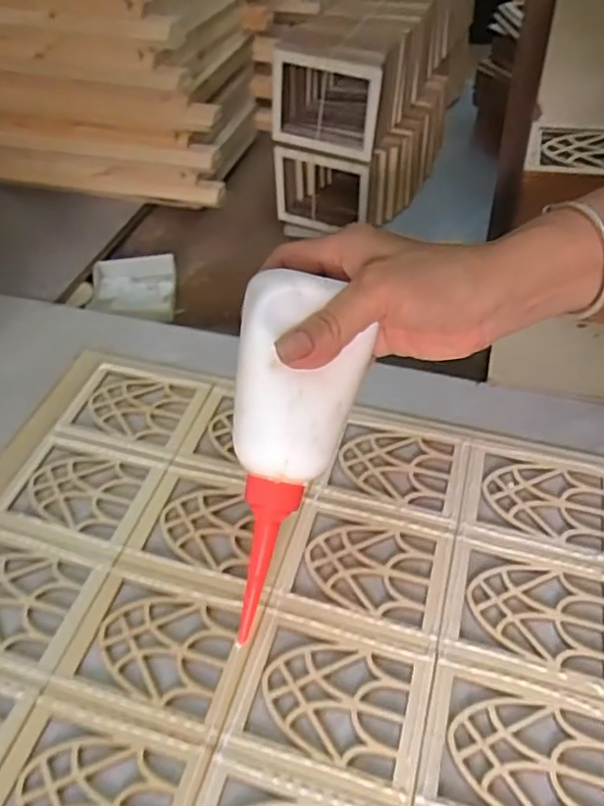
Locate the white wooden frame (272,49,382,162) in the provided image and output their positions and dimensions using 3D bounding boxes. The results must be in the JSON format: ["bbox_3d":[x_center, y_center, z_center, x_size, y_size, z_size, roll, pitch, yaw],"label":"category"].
[{"bbox_3d":[0.017,-0.242,0.519,0.092,0.072,0.014,19,46,14],"label":"white wooden frame"}]

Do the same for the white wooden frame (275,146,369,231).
[{"bbox_3d":[0.017,-0.191,0.569,0.088,0.064,0.014,15,49,16],"label":"white wooden frame"}]

